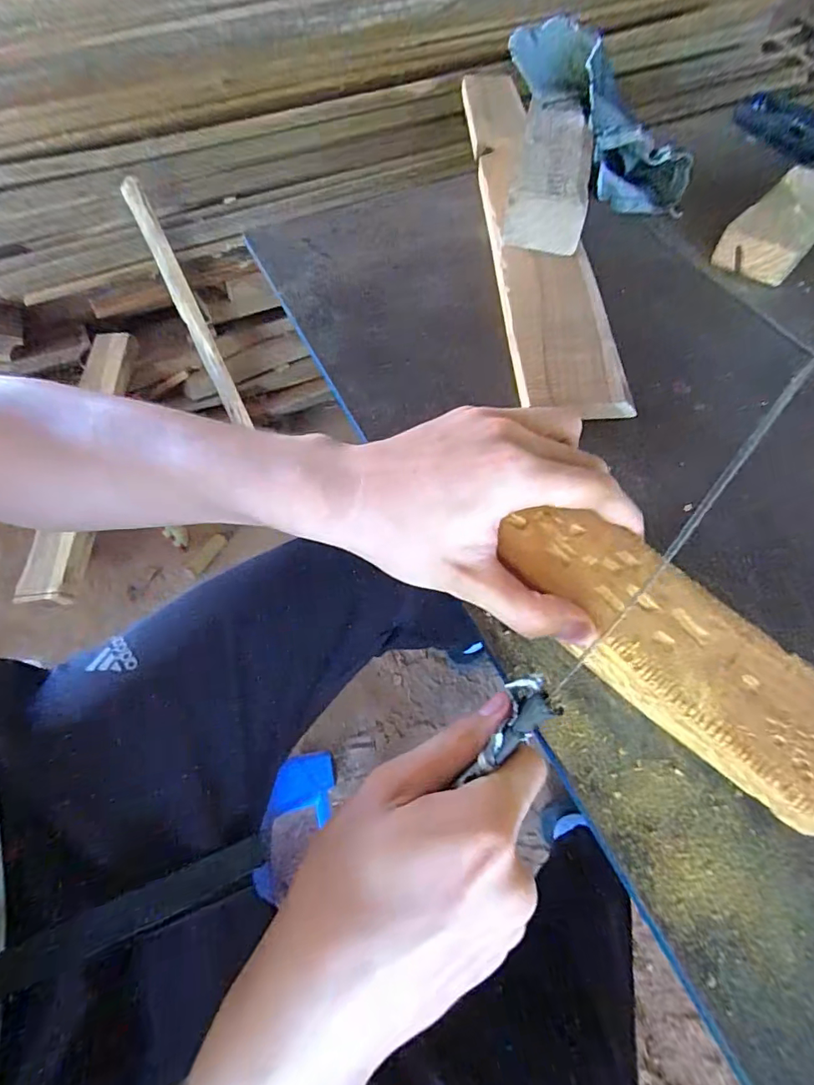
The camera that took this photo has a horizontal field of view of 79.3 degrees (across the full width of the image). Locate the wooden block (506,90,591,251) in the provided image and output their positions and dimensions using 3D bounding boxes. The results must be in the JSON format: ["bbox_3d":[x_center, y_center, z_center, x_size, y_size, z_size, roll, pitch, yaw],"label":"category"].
[{"bbox_3d":[0.118,-0.310,0.412,0.063,0.044,0.161,10,60,5],"label":"wooden block"}]

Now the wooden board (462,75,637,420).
[{"bbox_3d":[0.100,-0.301,0.436,0.073,0.021,0.498,-2,60,-2],"label":"wooden board"}]

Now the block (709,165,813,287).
[{"bbox_3d":[0.319,-0.268,0.414,0.059,0.033,0.135,41,67,20],"label":"block"}]

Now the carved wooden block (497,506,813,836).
[{"bbox_3d":[0.110,0.046,0.218,0.053,0.035,0.158,-39,68,-21],"label":"carved wooden block"}]

